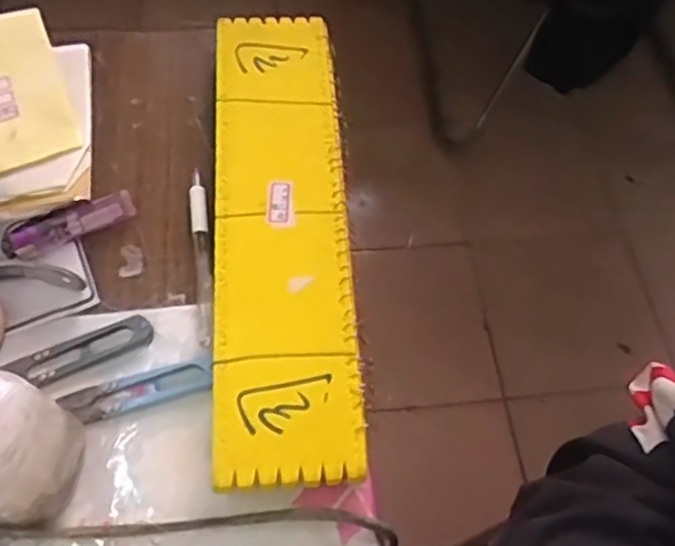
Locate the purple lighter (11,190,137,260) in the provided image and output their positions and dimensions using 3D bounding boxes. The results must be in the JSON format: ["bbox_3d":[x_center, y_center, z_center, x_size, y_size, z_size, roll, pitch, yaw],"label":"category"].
[{"bbox_3d":[-0.168,-0.032,0.441,0.076,0.013,0.016,-27,65,-18],"label":"purple lighter"}]

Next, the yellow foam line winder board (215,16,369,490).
[{"bbox_3d":[-0.036,-0.040,0.438,0.078,0.007,0.340,-2,61,-5],"label":"yellow foam line winder board"}]

